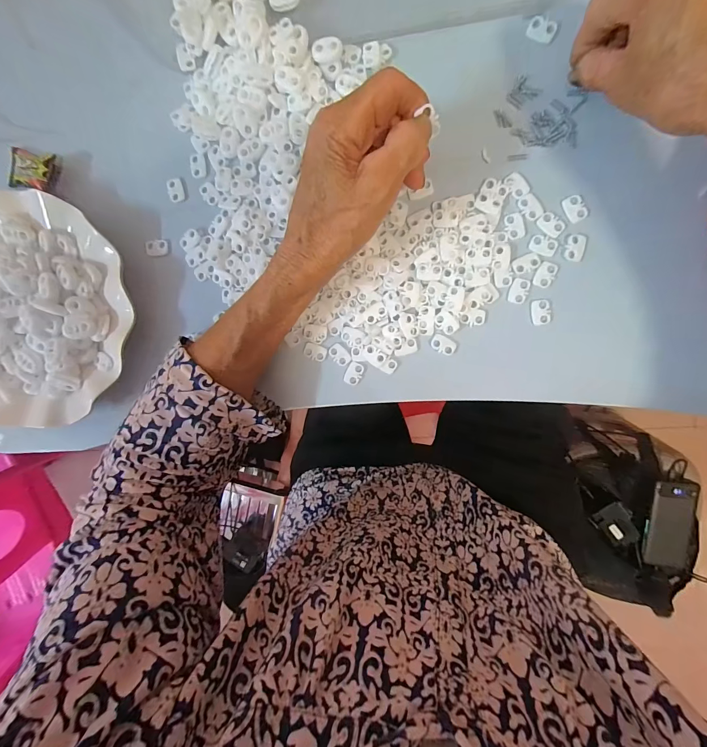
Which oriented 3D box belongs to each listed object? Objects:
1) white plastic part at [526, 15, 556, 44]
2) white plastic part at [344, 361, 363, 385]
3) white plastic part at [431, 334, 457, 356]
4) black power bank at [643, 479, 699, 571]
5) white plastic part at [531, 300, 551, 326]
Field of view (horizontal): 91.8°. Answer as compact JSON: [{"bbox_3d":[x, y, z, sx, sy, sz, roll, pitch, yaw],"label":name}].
[{"bbox_3d":[0.129,-0.235,0.233,0.019,0.004,0.014,31,98,5],"label":"white plastic part"},{"bbox_3d":[0.000,0.000,0.270,0.012,0.004,0.017,29,98,5],"label":"white plastic part"},{"bbox_3d":[0.068,-0.022,0.259,0.019,0.004,0.012,33,99,4],"label":"white plastic part"},{"bbox_3d":[0.542,0.259,0.584,0.062,0.017,0.146,10,98,7],"label":"black power bank"},{"bbox_3d":[0.136,-0.044,0.247,0.013,0.004,0.018,-6,94,9],"label":"white plastic part"}]

